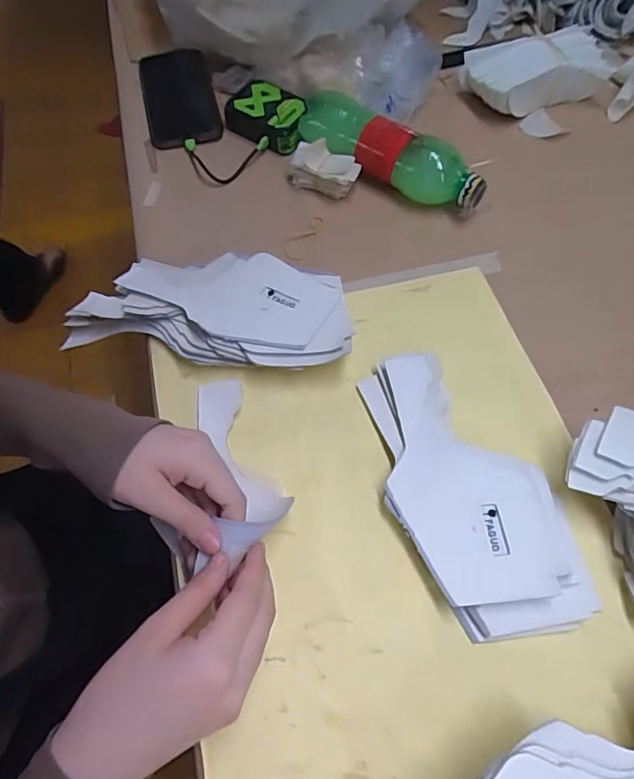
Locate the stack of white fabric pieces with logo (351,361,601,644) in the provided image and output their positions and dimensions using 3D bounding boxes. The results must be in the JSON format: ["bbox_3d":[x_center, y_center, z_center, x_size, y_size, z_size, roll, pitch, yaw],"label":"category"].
[{"bbox_3d":[0.104,0.070,0.369,0.105,0.018,0.216,-27,66,-12],"label":"stack of white fabric pieces with logo"}]

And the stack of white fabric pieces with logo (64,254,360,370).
[{"bbox_3d":[-0.094,-0.067,0.450,0.245,0.040,0.100,6,63,5],"label":"stack of white fabric pieces with logo"}]

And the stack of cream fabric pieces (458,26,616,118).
[{"bbox_3d":[0.255,-0.371,0.584,0.167,0.053,0.082,-19,64,-8],"label":"stack of cream fabric pieces"}]

